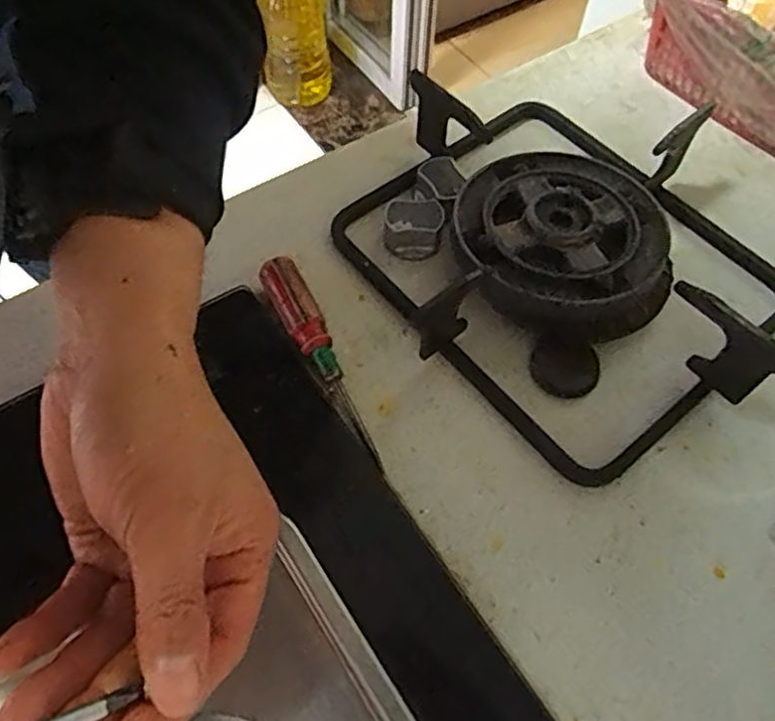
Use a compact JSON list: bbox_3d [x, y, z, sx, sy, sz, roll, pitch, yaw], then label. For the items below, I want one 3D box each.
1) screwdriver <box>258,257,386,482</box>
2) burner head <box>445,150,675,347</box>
[{"bbox_3d":[-0.035,-0.001,0.365,0.022,0.025,0.134,-25,64,-15],"label":"screwdriver"},{"bbox_3d":[0.103,-0.069,0.396,0.124,0.039,0.132,1,60,-1],"label":"burner head"}]

